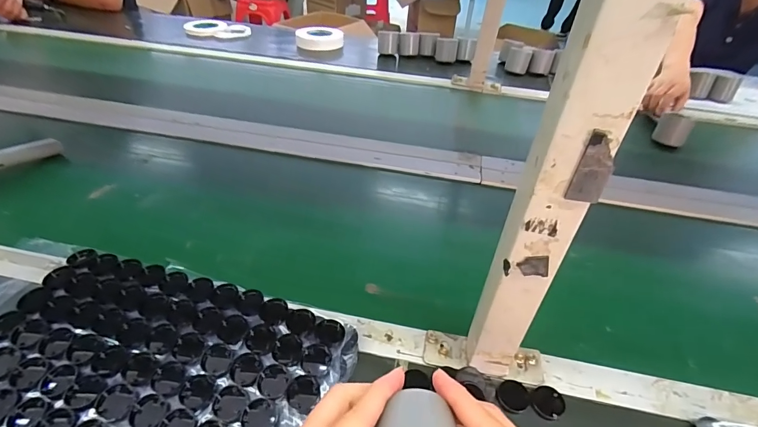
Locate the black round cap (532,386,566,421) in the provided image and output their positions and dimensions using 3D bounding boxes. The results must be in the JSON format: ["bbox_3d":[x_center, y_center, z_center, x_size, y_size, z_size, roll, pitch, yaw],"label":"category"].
[{"bbox_3d":[0.164,0.183,0.378,0.030,0.007,0.028,2,40,-2],"label":"black round cap"}]

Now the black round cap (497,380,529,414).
[{"bbox_3d":[0.131,0.179,0.383,0.029,0.009,0.028,2,40,-2],"label":"black round cap"}]

